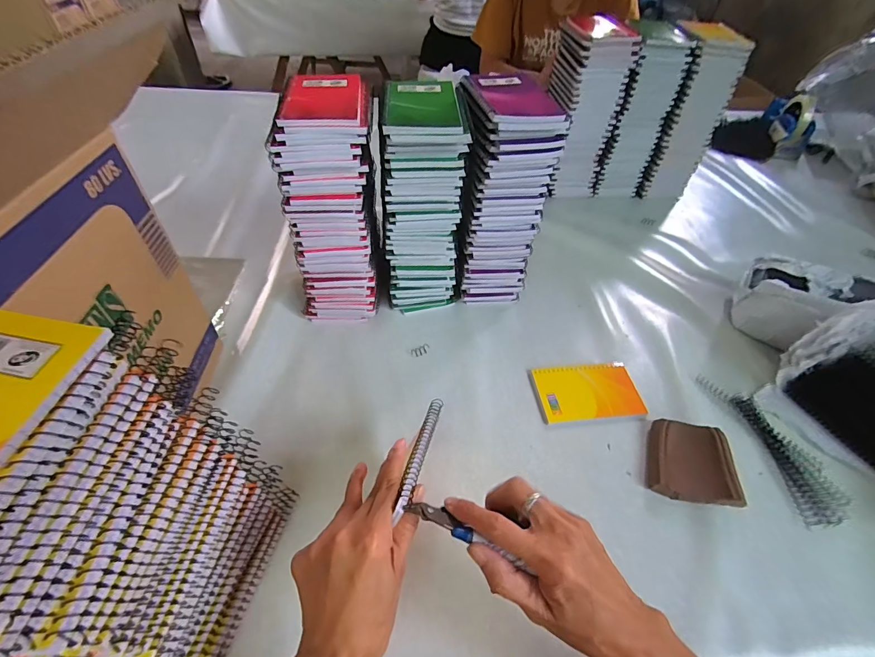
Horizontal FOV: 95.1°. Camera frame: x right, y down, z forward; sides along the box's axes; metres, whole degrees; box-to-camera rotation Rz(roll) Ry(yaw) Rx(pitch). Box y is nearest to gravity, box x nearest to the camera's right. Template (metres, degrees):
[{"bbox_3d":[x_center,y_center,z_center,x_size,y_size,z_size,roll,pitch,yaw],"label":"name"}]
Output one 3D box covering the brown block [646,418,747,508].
[{"bbox_3d":[0.283,0.149,0.448,0.084,0.023,0.089,15,48,11],"label":"brown block"}]

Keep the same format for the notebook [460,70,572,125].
[{"bbox_3d":[0.086,-0.260,0.452,0.087,0.010,0.120,-6,49,-9],"label":"notebook"}]

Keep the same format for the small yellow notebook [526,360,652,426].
[{"bbox_3d":[0.194,0.082,0.518,0.134,0.004,0.084,-4,48,-7],"label":"small yellow notebook"}]

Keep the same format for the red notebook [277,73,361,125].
[{"bbox_3d":[-0.124,-0.248,0.431,0.081,0.012,0.119,-5,49,-8],"label":"red notebook"}]

